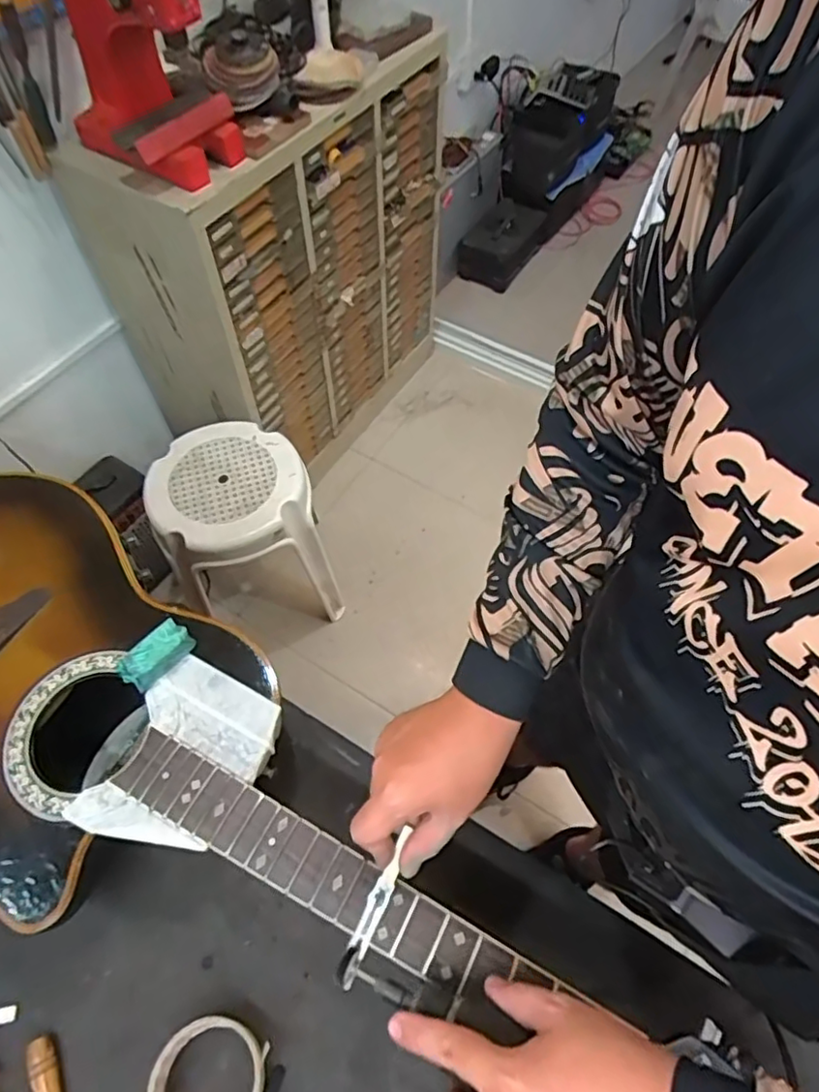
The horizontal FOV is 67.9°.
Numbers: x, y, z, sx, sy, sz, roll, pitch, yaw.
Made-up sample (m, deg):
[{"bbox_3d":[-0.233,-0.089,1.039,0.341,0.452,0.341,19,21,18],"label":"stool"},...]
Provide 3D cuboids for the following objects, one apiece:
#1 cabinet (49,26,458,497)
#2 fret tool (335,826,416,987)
[{"bbox_3d":[-0.272,-0.646,1.486,0.356,0.807,0.808,33,64,18],"label":"cabinet"},{"bbox_3d":[-0.027,0.278,0.468,0.015,0.015,0.111,22,75,13],"label":"fret tool"}]

